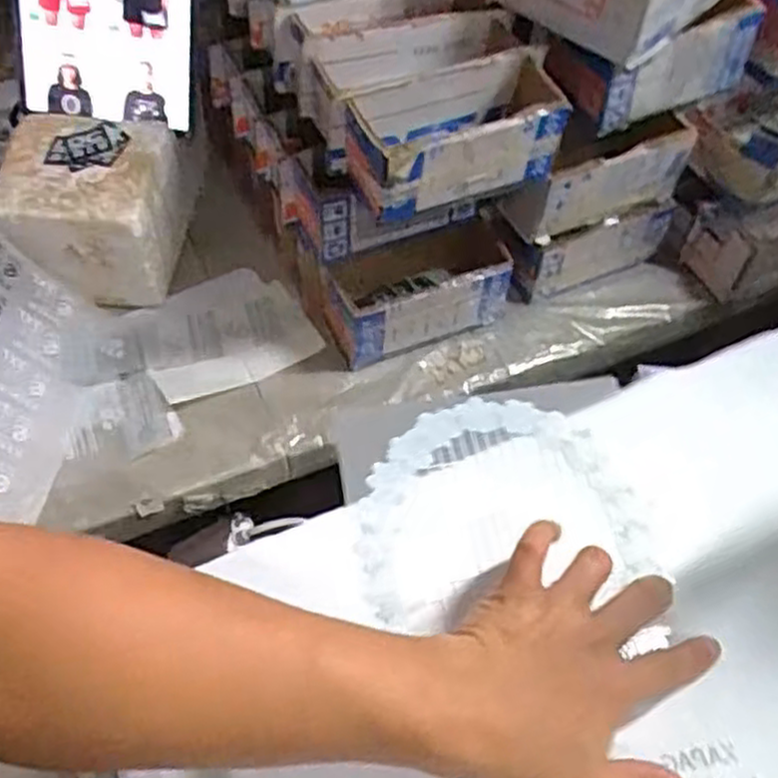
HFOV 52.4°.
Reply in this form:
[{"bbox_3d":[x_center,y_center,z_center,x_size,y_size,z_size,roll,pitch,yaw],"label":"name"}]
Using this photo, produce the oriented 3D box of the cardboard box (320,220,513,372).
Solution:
[{"bbox_3d":[0.029,-0.087,0.717,0.166,0.075,0.082,-13,55,-12],"label":"cardboard box"}]

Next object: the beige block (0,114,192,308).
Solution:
[{"bbox_3d":[-0.272,-0.168,0.735,0.150,0.106,0.141,2,54,-1],"label":"beige block"}]

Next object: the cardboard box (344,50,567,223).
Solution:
[{"bbox_3d":[0.051,-0.191,0.596,0.161,0.069,0.078,-22,58,-18],"label":"cardboard box"}]

